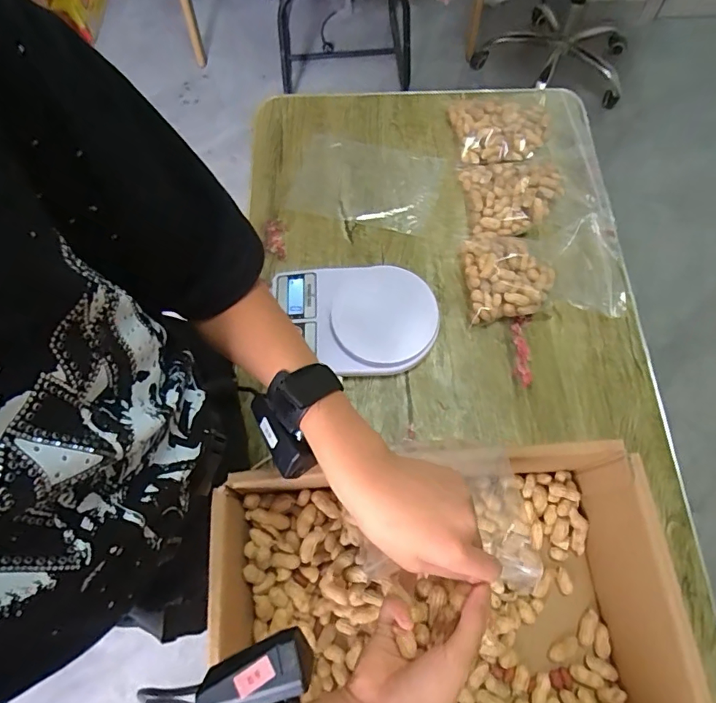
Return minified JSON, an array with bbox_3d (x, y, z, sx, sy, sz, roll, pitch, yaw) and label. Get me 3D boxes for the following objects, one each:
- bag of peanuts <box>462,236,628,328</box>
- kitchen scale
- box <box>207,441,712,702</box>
[{"bbox_3d":[0.254,-0.104,0.663,0.213,0.049,0.134,-1,69,1],"label":"bag of peanuts"},{"bbox_3d":[-0.008,-0.045,0.631,0.211,0.039,0.146,2,69,2],"label":"kitchen scale"},{"bbox_3d":[0.079,0.262,0.453,0.392,0.129,0.297,-4,69,-1],"label":"box"}]

